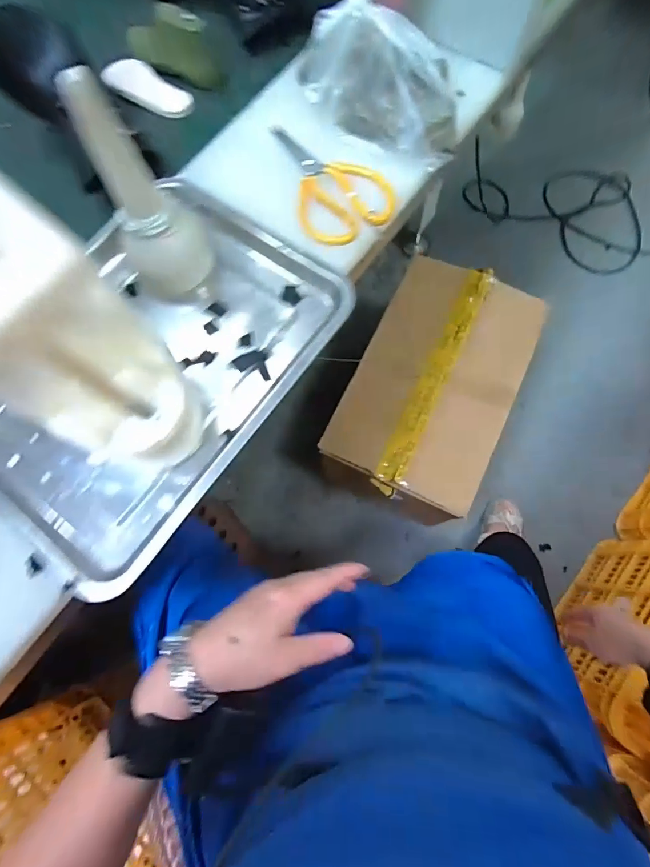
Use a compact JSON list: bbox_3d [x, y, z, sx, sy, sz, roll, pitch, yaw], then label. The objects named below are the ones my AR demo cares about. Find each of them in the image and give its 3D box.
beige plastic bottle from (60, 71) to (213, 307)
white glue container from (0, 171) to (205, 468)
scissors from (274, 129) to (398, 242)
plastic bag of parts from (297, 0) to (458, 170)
[{"bbox_3d":[-0.164,-0.211,0.401,0.069,0.193,0.073,15,75,6],"label":"beige plastic bottle"},{"bbox_3d":[-0.227,-0.076,0.368,0.227,0.175,0.136,41,79,12],"label":"white glue container"},{"bbox_3d":[-0.002,-0.297,0.502,0.103,0.019,0.178,-30,75,-7],"label":"scissors"},{"bbox_3d":[0.064,-0.403,0.484,0.218,0.098,0.091,36,78,11],"label":"plastic bag of parts"}]

